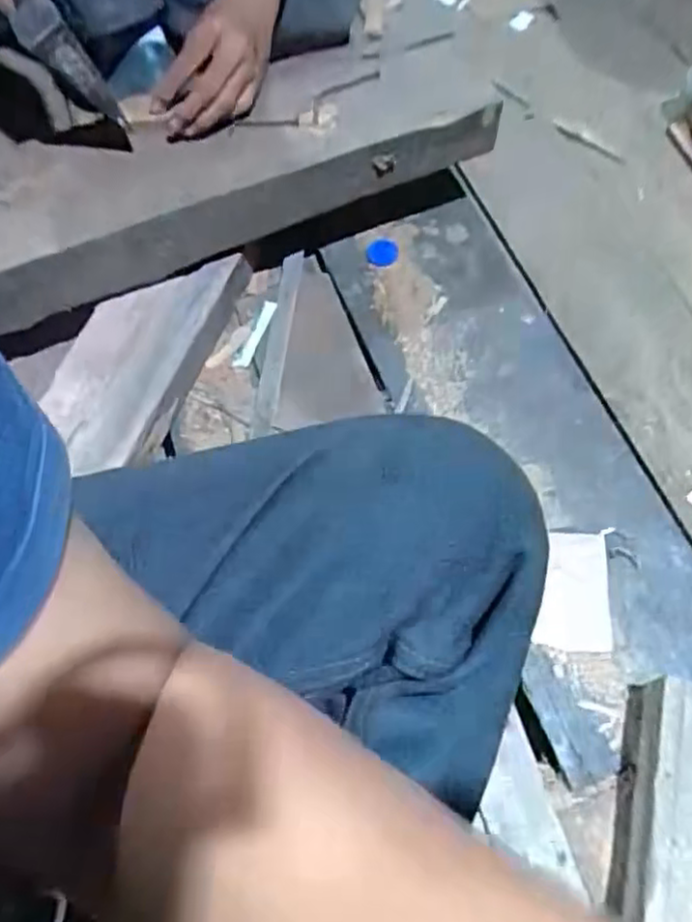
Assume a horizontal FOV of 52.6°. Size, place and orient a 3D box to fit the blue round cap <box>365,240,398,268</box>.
[{"bbox_3d":[0.040,-0.226,0.767,0.034,0.011,0.039,3,64,1],"label":"blue round cap"}]

